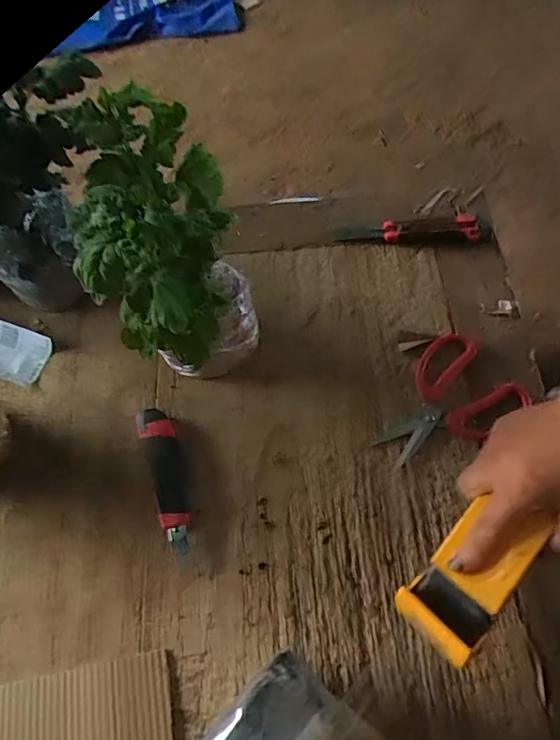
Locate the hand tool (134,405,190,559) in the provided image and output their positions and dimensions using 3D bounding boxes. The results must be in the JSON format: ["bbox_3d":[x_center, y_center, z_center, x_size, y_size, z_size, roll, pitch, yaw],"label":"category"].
[{"bbox_3d":[-0.122,0.116,0.574,0.037,0.016,0.160,-18,66,-8],"label":"hand tool"}]

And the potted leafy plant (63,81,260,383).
[{"bbox_3d":[-0.102,-0.090,0.530,0.136,0.280,0.221,-14,63,-7],"label":"potted leafy plant"}]

